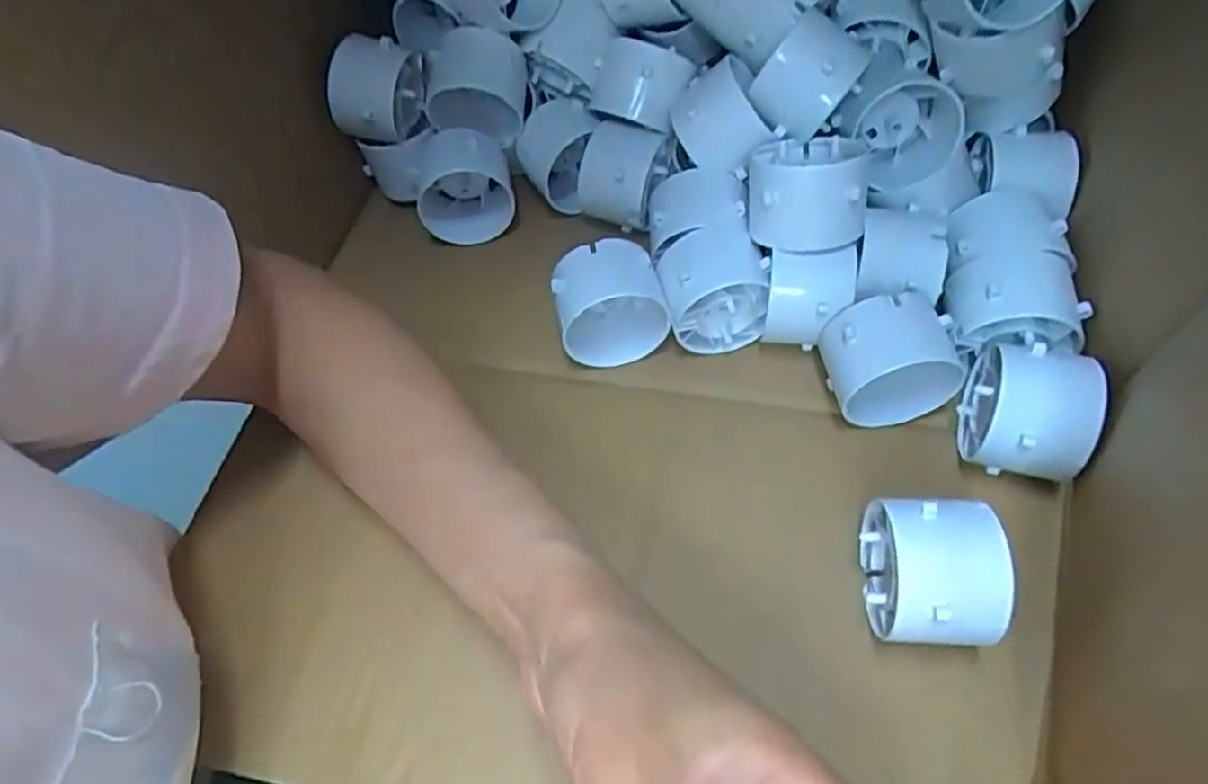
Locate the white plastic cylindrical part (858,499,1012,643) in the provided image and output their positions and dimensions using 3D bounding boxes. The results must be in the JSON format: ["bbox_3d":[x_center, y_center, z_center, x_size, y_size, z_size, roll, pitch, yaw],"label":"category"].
[{"bbox_3d":[0.113,0.064,0.251,0.041,0.049,0.050,4,58,5],"label":"white plastic cylindrical part"}]

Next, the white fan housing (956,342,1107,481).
[{"bbox_3d":[0.165,0.008,0.282,0.037,0.050,0.048,12,59,10],"label":"white fan housing"}]

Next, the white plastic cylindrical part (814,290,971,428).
[{"bbox_3d":[0.117,-0.012,0.298,0.050,0.050,0.038,-10,58,-4],"label":"white plastic cylindrical part"}]

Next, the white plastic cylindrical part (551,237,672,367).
[{"bbox_3d":[0.002,-0.038,0.324,0.046,0.053,0.033,-10,58,-4],"label":"white plastic cylindrical part"}]

